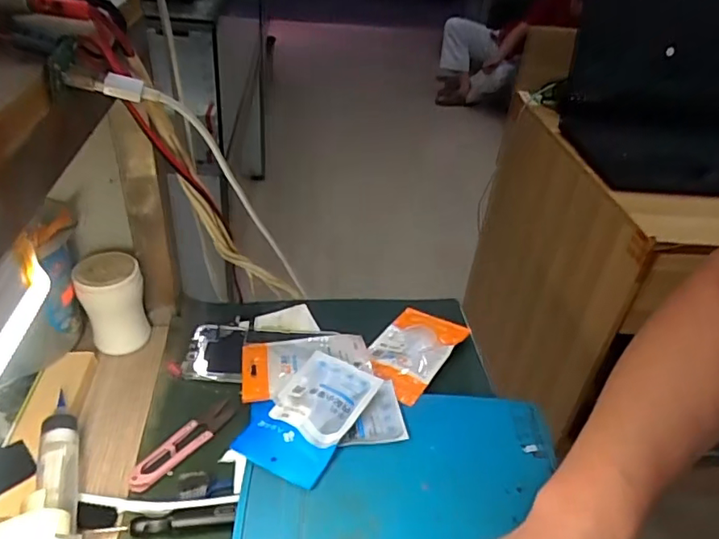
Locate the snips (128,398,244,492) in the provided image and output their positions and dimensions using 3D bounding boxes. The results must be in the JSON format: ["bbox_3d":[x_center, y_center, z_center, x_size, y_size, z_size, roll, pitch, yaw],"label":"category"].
[{"bbox_3d":[-0.136,0.135,0.433,0.022,0.009,0.104,23,39,22],"label":"snips"}]

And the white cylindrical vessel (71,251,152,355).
[{"bbox_3d":[-0.226,0.032,0.502,0.052,0.081,0.049,-12,40,-23],"label":"white cylindrical vessel"}]

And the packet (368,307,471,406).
[{"bbox_3d":[0.049,0.080,0.532,0.073,0.015,0.121,25,40,24],"label":"packet"}]

